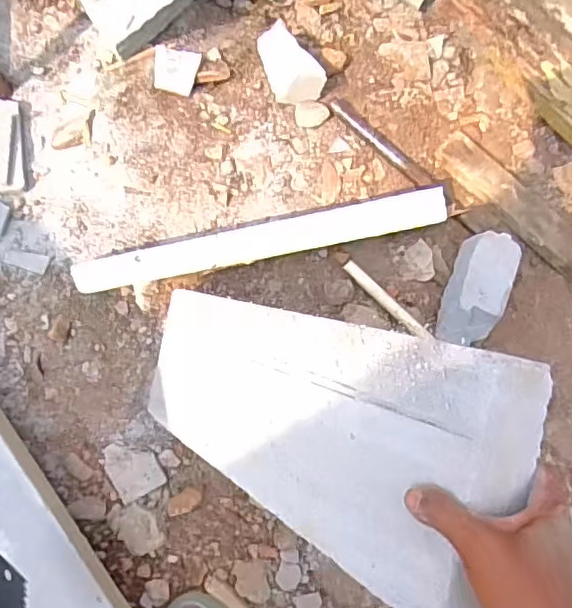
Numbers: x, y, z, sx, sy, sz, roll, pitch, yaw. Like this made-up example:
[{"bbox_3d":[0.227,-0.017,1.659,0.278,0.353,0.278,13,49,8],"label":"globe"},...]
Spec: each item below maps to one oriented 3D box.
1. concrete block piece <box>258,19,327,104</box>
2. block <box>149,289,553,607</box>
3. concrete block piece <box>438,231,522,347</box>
[{"bbox_3d":[-0.001,-0.416,1.018,0.082,0.049,0.155,-37,88,-9],"label":"concrete block piece"},{"bbox_3d":[-0.017,0.111,0.633,0.069,0.573,0.198,25,80,-32],"label":"block"},{"bbox_3d":[0.317,-0.022,0.962,0.087,0.089,0.189,23,81,-3],"label":"concrete block piece"}]

